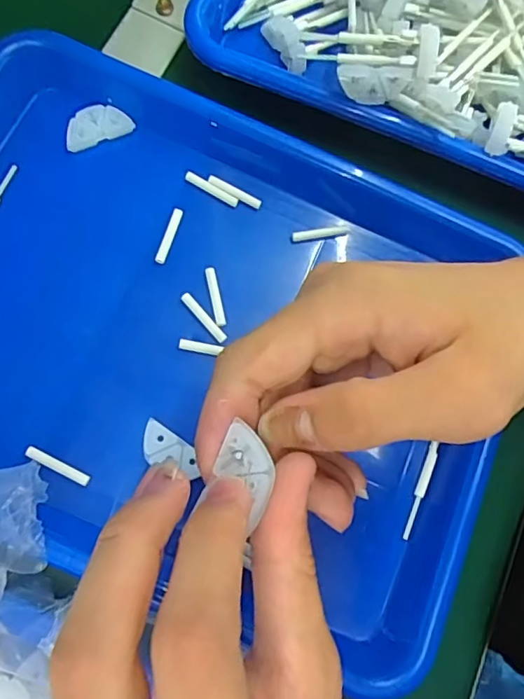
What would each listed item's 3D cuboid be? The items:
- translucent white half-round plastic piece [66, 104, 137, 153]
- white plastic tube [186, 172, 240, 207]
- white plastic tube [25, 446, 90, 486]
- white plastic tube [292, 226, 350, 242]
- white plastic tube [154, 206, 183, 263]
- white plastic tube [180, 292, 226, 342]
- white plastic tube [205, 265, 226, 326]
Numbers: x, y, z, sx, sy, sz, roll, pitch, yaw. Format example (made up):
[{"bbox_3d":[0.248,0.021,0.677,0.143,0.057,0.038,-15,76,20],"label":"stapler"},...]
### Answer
[{"bbox_3d":[-0.096,-0.130,0.310,0.039,0.004,0.020,-26,98,-11],"label":"translucent white half-round plastic piece"},{"bbox_3d":[-0.029,-0.094,0.314,0.034,0.006,0.006,30,75,2],"label":"white plastic tube"},{"bbox_3d":[-0.102,0.058,0.268,0.034,0.005,0.006,28,75,1],"label":"white plastic tube"},{"bbox_3d":[0.035,-0.068,0.315,0.033,0.005,0.005,-7,77,-8],"label":"white plastic tube"},{"bbox_3d":[-0.053,-0.065,0.304,0.006,0.004,0.033,18,75,-1],"label":"white plastic tube"},{"bbox_3d":[-0.032,-0.018,0.294,0.005,0.004,0.035,-40,83,-14],"label":"white plastic tube"},{"bbox_3d":[-0.026,-0.030,0.298,0.005,0.004,0.034,-11,77,-9],"label":"white plastic tube"}]

